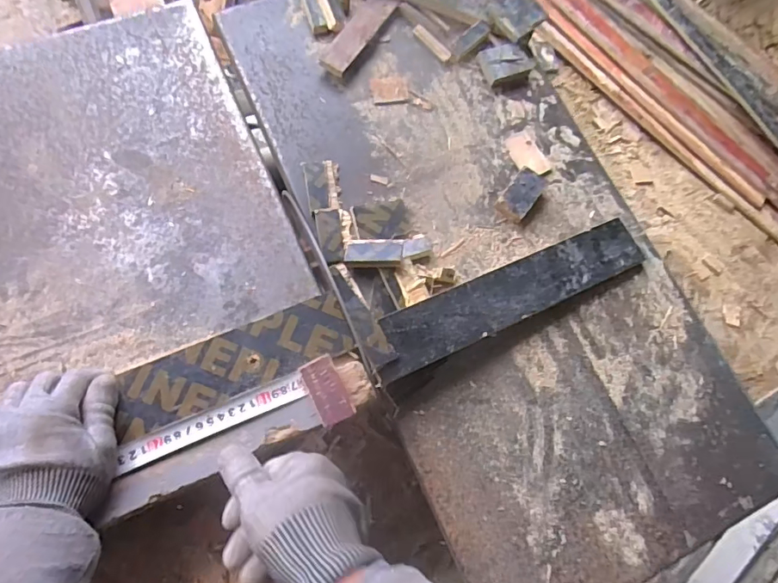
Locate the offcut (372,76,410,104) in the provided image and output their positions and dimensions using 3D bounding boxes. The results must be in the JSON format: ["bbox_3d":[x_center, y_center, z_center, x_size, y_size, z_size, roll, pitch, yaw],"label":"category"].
[{"bbox_3d":[0.002,-0.258,0.643,0.046,0.004,0.036,-7,80,-9],"label":"offcut"}]

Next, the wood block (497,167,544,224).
[{"bbox_3d":[0.163,-0.118,0.615,0.037,0.016,0.068,33,75,9],"label":"wood block"}]

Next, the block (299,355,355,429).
[{"bbox_3d":[-0.057,0.092,0.465,0.031,0.017,0.059,-24,64,-15],"label":"block"}]

